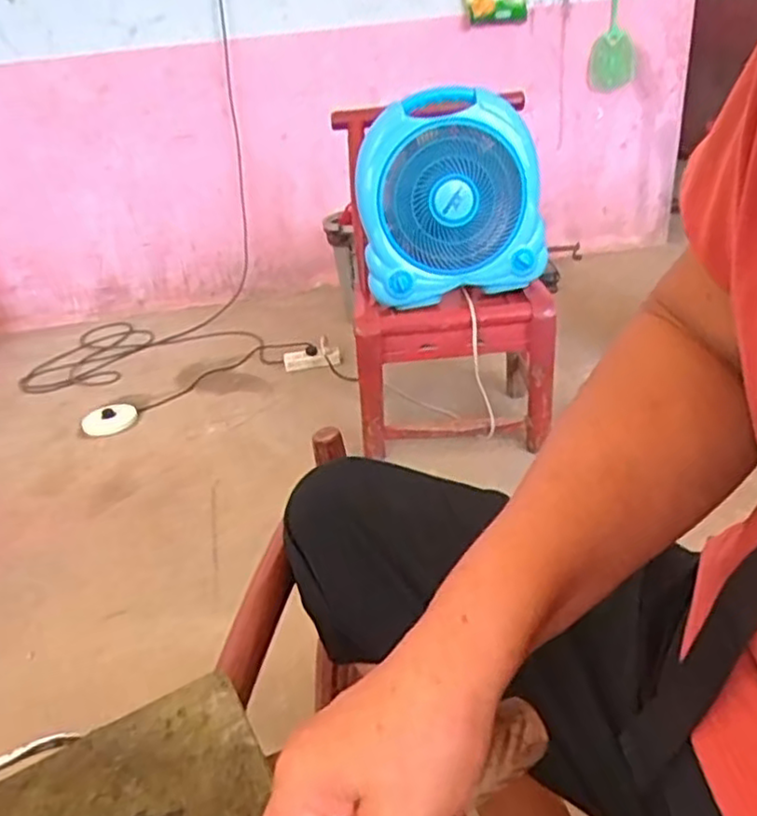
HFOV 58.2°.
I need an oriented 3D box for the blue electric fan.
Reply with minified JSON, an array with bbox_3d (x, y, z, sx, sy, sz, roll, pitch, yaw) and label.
[{"bbox_3d":[0.139,-0.401,1.295,0.344,0.351,0.118,-8,29,-5],"label":"blue electric fan"}]

